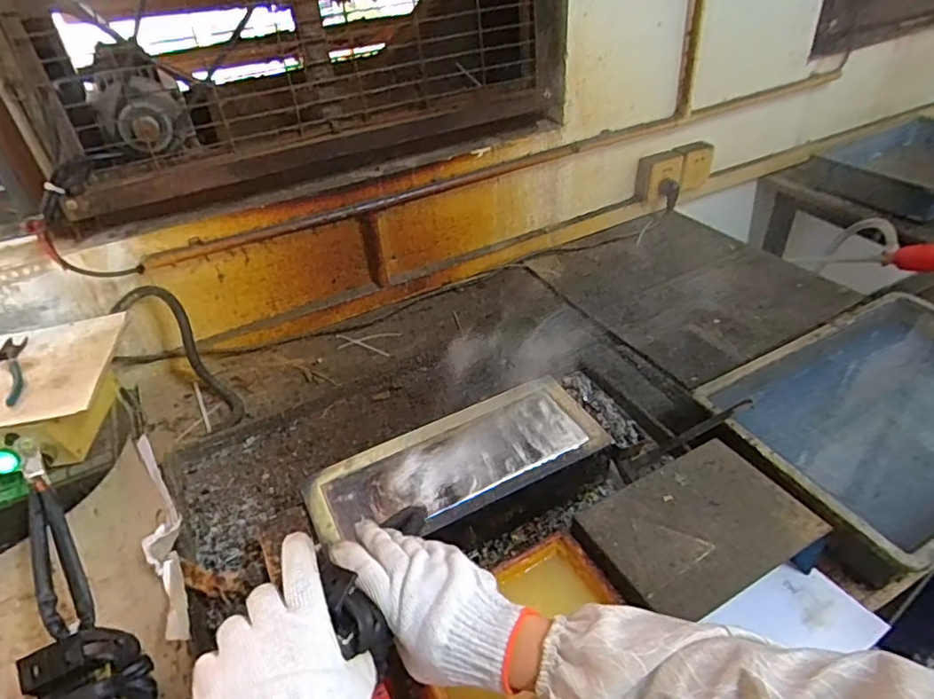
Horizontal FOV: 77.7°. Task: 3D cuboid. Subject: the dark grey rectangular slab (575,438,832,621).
[{"bbox_3d":[0.229,0.172,0.574,0.202,0.011,0.143,-20,41,-17],"label":"dark grey rectangular slab"}]

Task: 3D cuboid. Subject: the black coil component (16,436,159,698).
[{"bbox_3d":[-0.386,0.269,0.559,0.097,0.100,0.418,-23,68,-21],"label":"black coil component"}]

